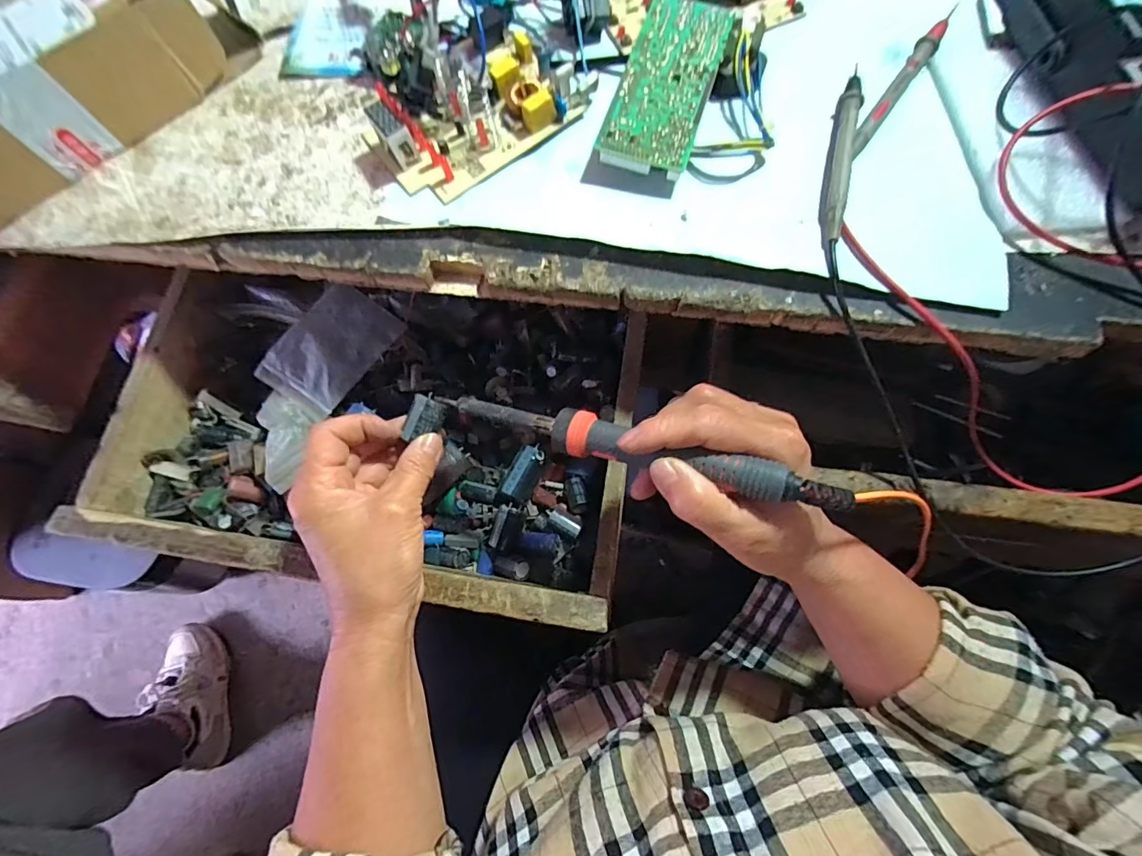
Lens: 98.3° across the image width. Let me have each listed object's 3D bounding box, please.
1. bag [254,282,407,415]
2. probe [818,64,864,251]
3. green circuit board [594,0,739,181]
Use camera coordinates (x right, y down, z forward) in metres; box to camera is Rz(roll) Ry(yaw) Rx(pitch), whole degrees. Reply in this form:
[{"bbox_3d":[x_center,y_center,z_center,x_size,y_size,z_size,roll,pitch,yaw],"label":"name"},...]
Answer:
[{"bbox_3d":[-0.191,-0.065,0.394,0.068,0.015,0.096,30,75,11],"label":"bag"},{"bbox_3d":[0.156,-0.157,0.285,0.012,0.013,0.128,16,72,7],"label":"probe"},{"bbox_3d":[0.060,-0.213,0.308,0.054,0.019,0.137,18,73,7],"label":"green circuit board"}]

